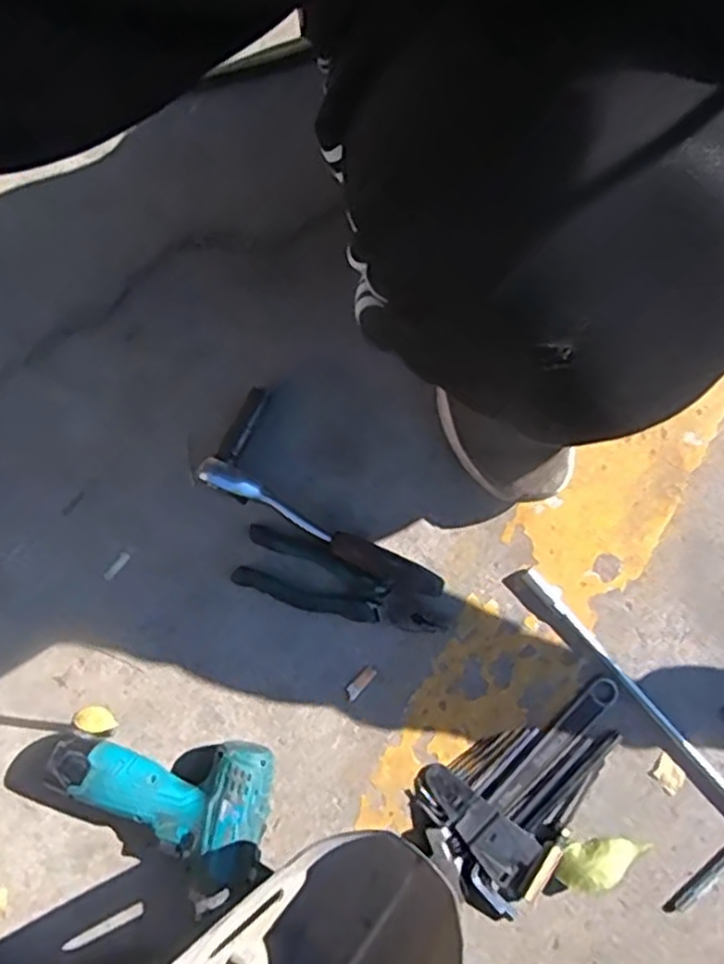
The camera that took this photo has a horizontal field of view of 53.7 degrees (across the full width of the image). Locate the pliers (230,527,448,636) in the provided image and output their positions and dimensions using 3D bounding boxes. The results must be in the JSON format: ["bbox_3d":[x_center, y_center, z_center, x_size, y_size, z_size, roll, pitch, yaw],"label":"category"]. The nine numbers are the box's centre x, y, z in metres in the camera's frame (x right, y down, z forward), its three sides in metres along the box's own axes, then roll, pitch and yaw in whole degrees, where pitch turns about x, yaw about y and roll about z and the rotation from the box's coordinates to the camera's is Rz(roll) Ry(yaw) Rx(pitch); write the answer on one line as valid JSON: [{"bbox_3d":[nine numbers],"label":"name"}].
[{"bbox_3d":[-0.019,0.092,0.625,0.182,0.020,0.056,19,84,8],"label":"pliers"}]

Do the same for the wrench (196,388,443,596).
[{"bbox_3d":[-0.023,0.014,0.625,0.231,0.029,0.093,30,86,9],"label":"wrench"}]

